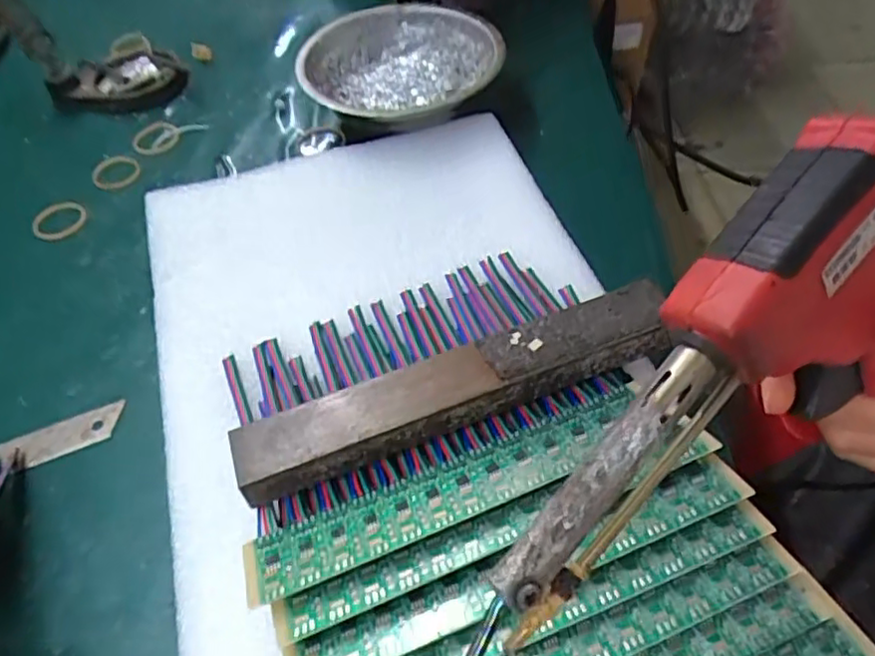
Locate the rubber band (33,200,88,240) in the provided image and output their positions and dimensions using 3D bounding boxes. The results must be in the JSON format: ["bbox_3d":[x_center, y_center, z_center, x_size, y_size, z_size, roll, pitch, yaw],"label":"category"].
[{"bbox_3d":[-0.233,-0.067,0.400,0.031,0.005,0.029,-1,51,1],"label":"rubber band"}]

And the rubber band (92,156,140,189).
[{"bbox_3d":[-0.212,-0.104,0.432,0.028,0.004,0.033,-5,55,-13],"label":"rubber band"}]

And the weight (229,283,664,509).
[{"bbox_3d":[0.010,0.024,0.266,0.181,0.027,0.030,-17,52,-12],"label":"weight"}]

